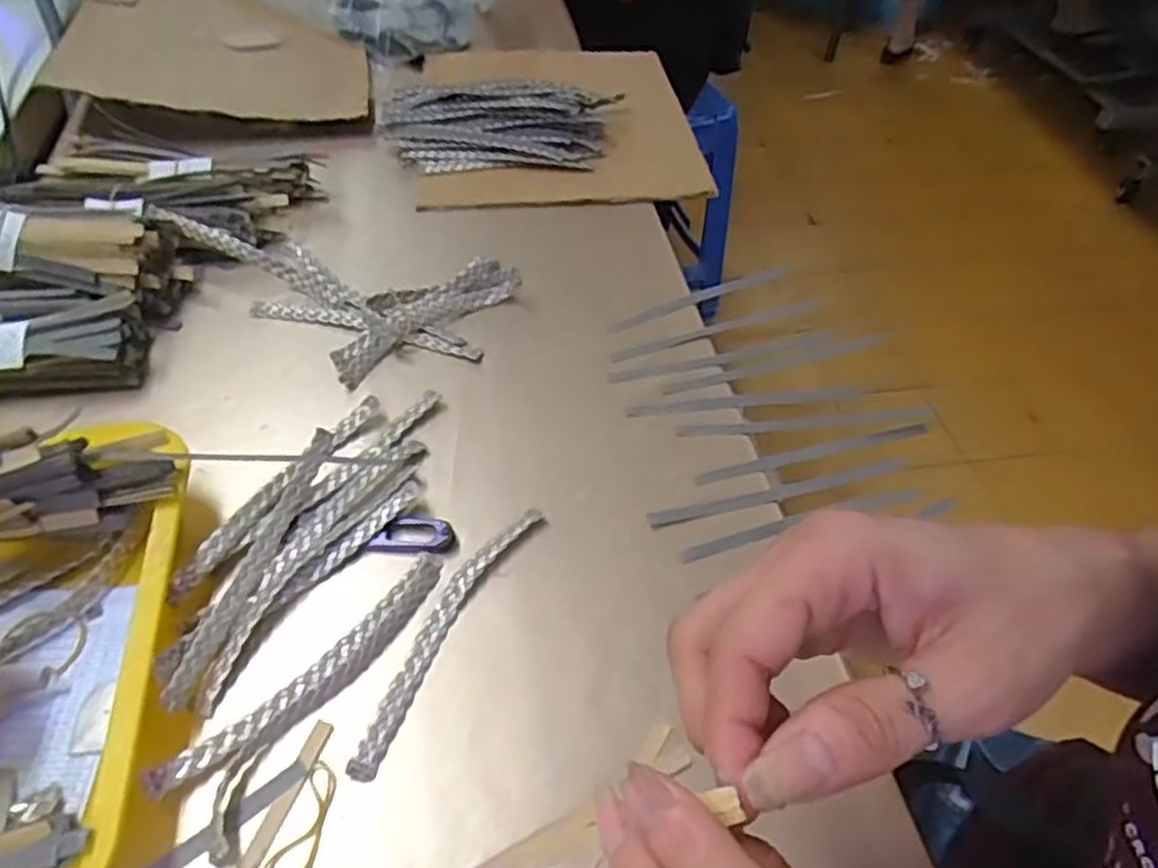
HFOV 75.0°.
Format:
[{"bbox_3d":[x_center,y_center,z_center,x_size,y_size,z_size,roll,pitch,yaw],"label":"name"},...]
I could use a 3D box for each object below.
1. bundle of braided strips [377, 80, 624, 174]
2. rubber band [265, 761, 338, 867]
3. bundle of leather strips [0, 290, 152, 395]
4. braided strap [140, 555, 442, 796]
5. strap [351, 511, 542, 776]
[{"bbox_3d":[-0.073,-0.290,0.701,0.215,0.047,0.105,-2,50,-6],"label":"bundle of braided strips"},{"bbox_3d":[-0.125,0.179,0.343,0.018,0.004,0.055,12,50,6],"label":"rubber band"},{"bbox_3d":[-0.366,-0.053,0.493,0.144,0.042,0.055,-8,51,-12],"label":"bundle of leather strips"},{"bbox_3d":[-0.132,0.120,0.382,0.025,0.012,0.166,36,56,23],"label":"braided strap"},{"bbox_3d":[-0.071,0.101,0.405,0.022,0.005,0.170,24,52,15],"label":"strap"}]

